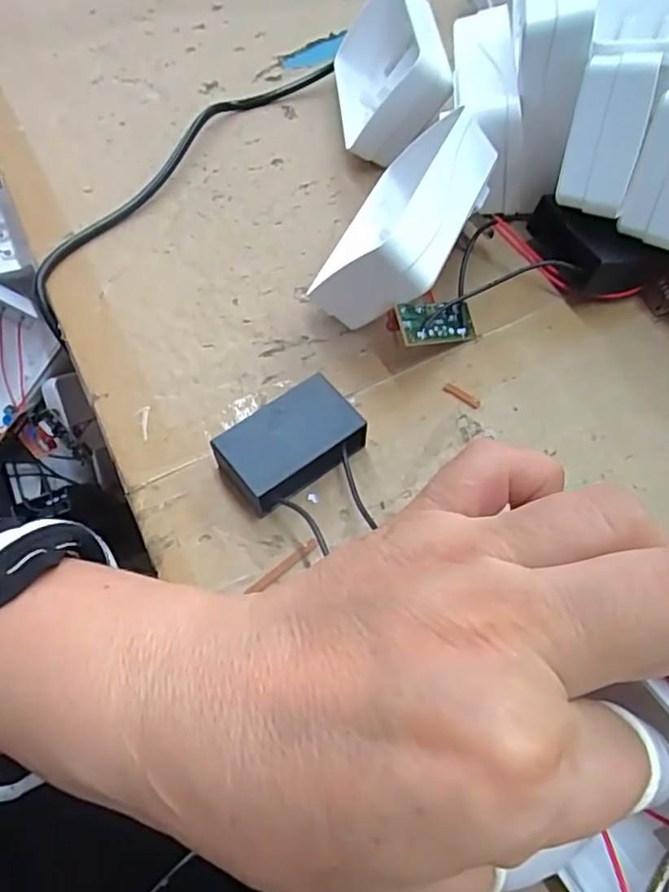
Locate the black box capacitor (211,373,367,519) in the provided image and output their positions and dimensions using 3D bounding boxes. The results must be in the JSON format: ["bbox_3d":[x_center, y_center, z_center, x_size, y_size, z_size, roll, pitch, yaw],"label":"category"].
[{"bbox_3d":[-0.015,0.001,0.218,0.048,0.019,0.030,-34,64,-17],"label":"black box capacitor"}]

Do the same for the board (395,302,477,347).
[{"bbox_3d":[0.041,-0.048,0.240,0.044,0.006,0.016,-13,93,-41],"label":"board"}]

